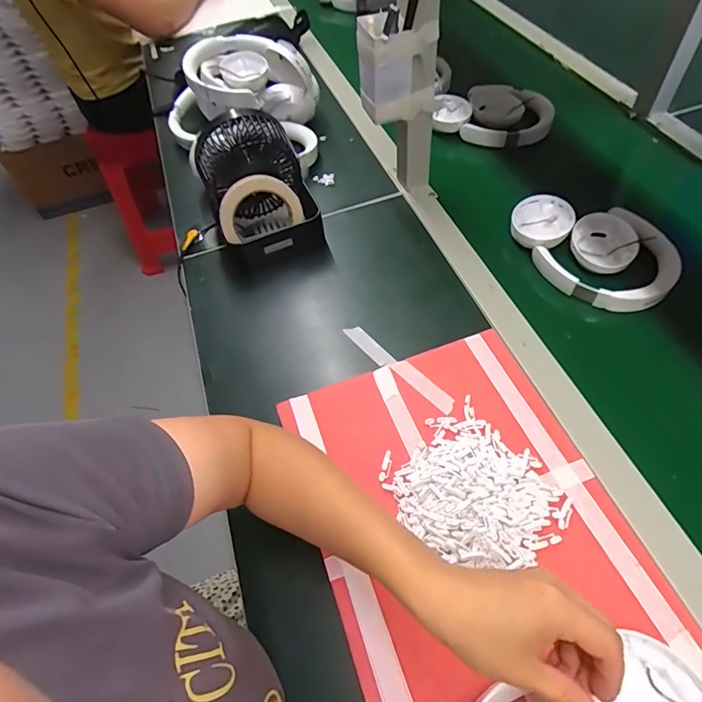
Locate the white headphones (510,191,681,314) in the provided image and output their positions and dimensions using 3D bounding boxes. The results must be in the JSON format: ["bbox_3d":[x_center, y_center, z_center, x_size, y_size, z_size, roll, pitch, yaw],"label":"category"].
[{"bbox_3d":[0.308,-0.140,0.604,0.137,0.042,0.208,-19,56,-9],"label":"white headphones"}]

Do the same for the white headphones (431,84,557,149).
[{"bbox_3d":[0.239,-0.408,0.796,0.196,0.045,0.130,9,56,11],"label":"white headphones"}]

